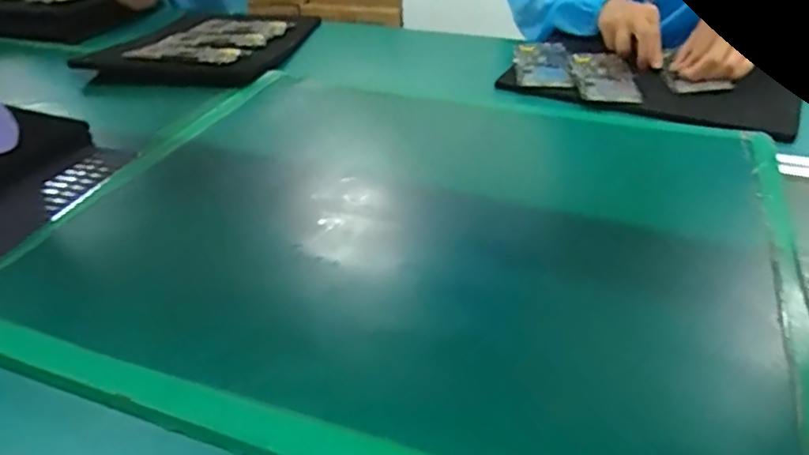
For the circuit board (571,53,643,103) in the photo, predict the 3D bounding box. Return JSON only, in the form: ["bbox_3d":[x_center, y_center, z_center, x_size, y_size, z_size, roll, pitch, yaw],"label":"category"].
[{"bbox_3d":[0.255,-0.193,0.769,0.075,0.005,0.152,4,36,8],"label":"circuit board"}]

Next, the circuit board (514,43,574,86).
[{"bbox_3d":[0.188,-0.224,0.816,0.070,0.006,0.152,4,36,8],"label":"circuit board"}]

